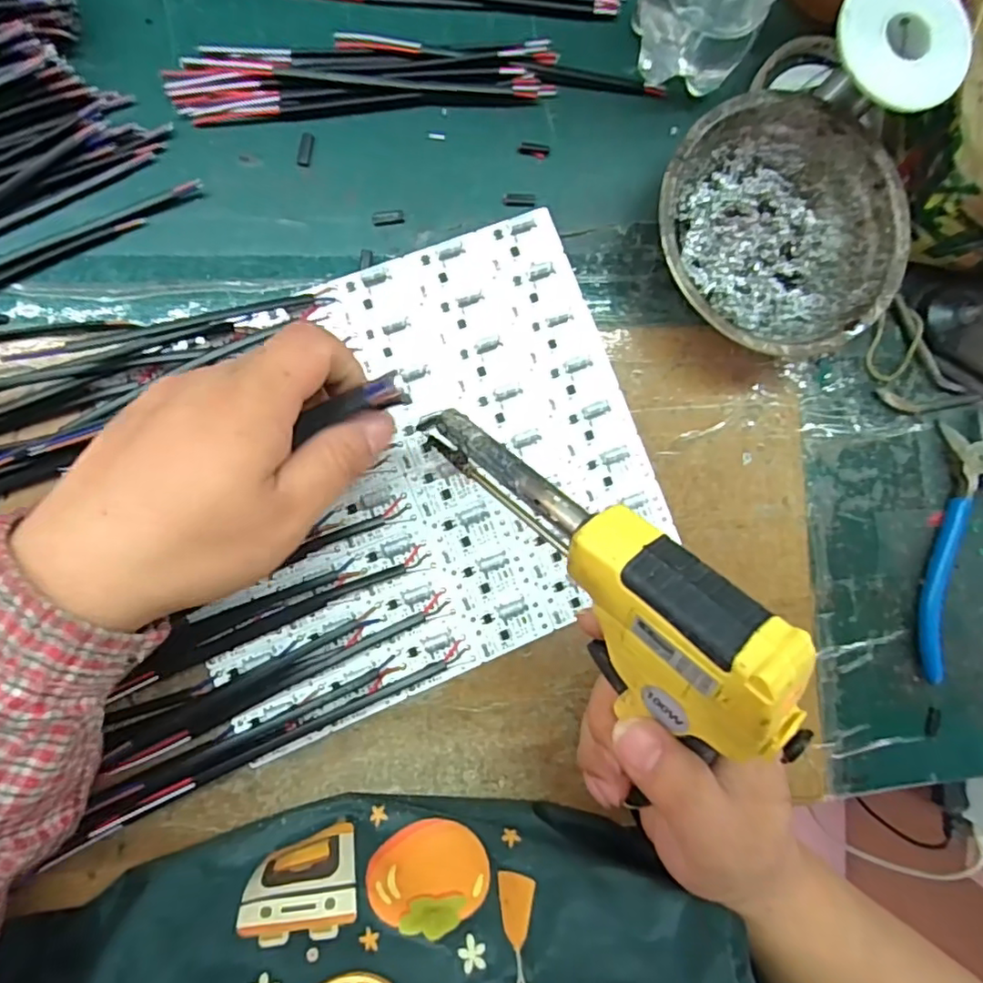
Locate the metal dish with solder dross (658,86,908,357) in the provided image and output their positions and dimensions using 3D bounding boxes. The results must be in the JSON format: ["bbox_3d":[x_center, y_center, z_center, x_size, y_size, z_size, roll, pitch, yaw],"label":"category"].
[{"bbox_3d":[0.142,-0.132,0.306,0.123,0.039,0.125,0,89,-8],"label":"metal dish with solder dross"}]

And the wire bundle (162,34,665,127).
[{"bbox_3d":[-0.036,-0.214,0.299,0.238,0.013,0.036,-9,90,-8],"label":"wire bundle"}]

